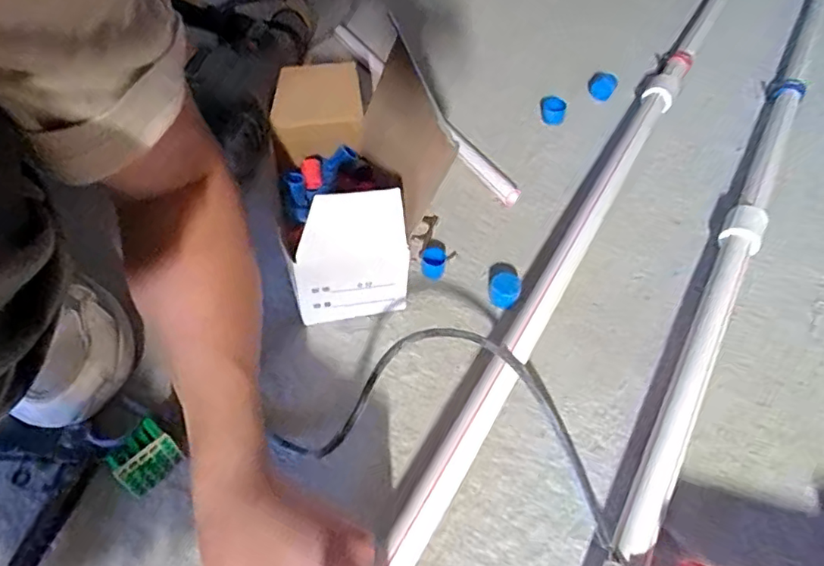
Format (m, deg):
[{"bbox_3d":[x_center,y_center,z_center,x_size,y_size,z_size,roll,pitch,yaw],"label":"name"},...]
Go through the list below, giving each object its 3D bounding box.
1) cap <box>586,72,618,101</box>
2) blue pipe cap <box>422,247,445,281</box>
[{"bbox_3d":[0.246,-0.256,0.717,0.034,0.034,0.035,-1,51,1],"label":"cap"},{"bbox_3d":[0.021,-0.019,0.536,0.021,0.016,0.029,2,51,3],"label":"blue pipe cap"}]

